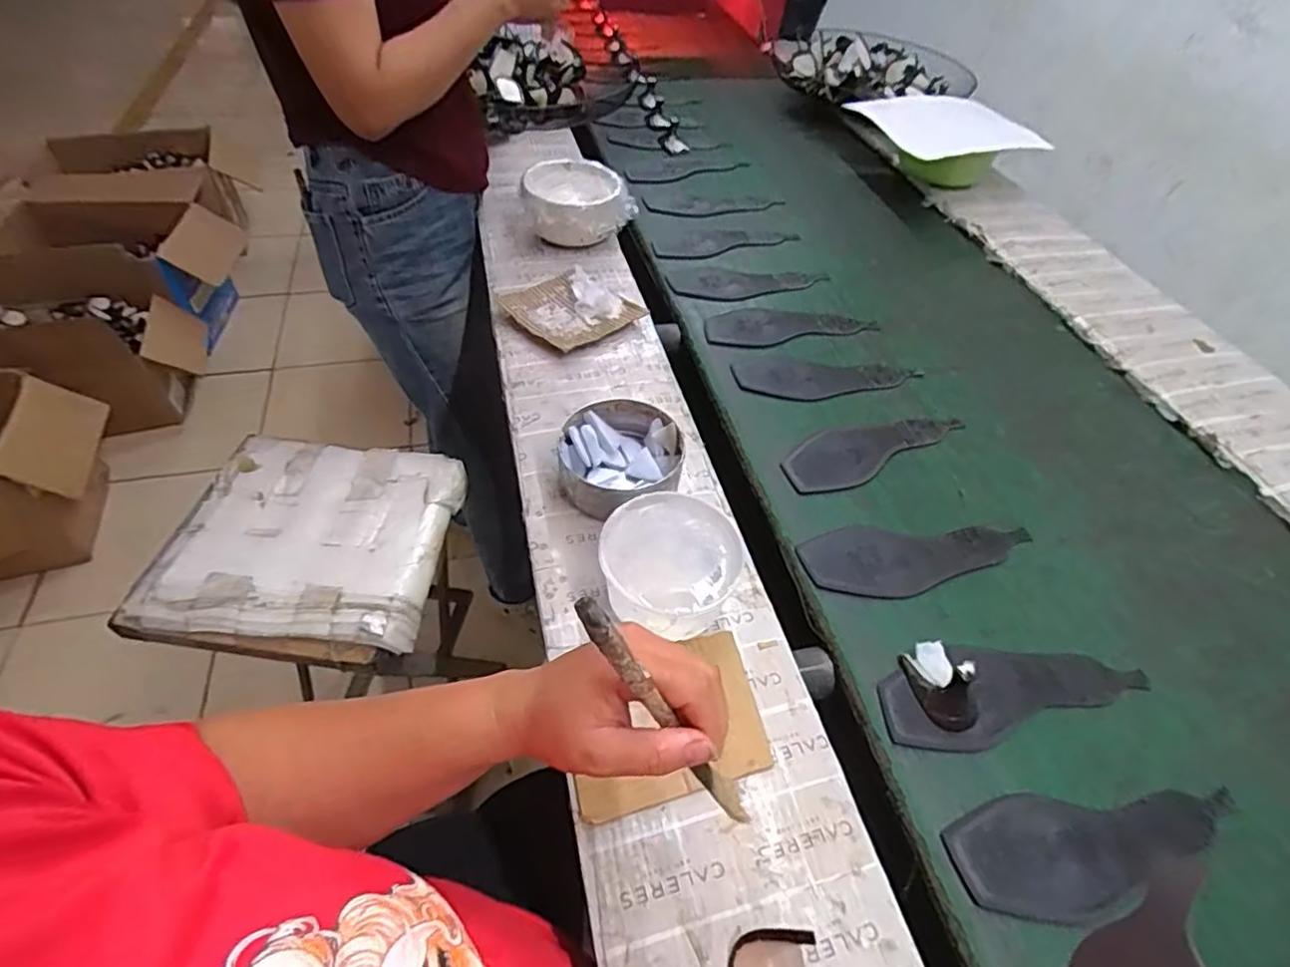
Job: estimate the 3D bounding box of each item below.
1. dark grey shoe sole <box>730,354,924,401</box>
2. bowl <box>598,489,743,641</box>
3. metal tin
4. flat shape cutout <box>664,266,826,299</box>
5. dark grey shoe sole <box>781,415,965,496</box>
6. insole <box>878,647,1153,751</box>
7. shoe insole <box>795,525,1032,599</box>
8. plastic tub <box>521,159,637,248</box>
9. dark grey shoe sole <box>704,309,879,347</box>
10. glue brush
[{"bbox_3d":[0.224,-0.130,0.783,0.229,0.006,0.078,4,48,-2],"label":"dark grey shoe sole"},{"bbox_3d":[0.018,0.073,0.535,0.110,0.063,0.125,14,50,8],"label":"bowl"},{"bbox_3d":[-0.021,-0.021,0.610,0.123,0.059,0.125,3,48,-3],"label":"metal tin"},{"bbox_3d":[0.151,-0.289,0.916,0.232,0.004,0.082,1,49,-5],"label":"flat shape cutout"},{"bbox_3d":[0.252,-0.045,0.711,0.225,0.005,0.074,-25,55,-25],"label":"dark grey shoe sole"},{"bbox_3d":[0.307,0.168,0.534,0.232,0.008,0.075,-12,51,-15],"label":"insole"},{"bbox_3d":[0.267,0.071,0.612,0.232,0.004,0.077,-3,49,-8],"label":"shoe insole"},{"bbox_3d":[-0.105,-0.398,0.914,0.137,0.081,0.130,2,50,-2],"label":"plastic tub"},{"bbox_3d":[0.196,-0.214,0.850,0.238,0.008,0.077,-5,49,-10],"label":"dark grey shoe sole"},{"bbox_3d":[0.015,0.114,0.310,0.018,0.178,0.017,-3,40,34],"label":"glue brush"}]

